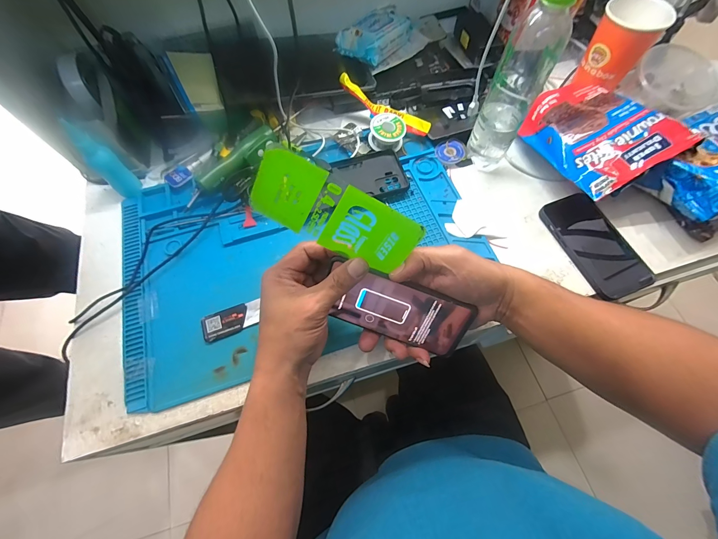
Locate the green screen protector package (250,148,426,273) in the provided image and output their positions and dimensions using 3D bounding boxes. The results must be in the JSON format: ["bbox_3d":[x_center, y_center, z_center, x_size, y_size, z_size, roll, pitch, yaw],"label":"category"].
[{"bbox_3d":[-0.020,-0.048,0.281,0.150,0.067,0.005,28,34,-12],"label":"green screen protector package"}]

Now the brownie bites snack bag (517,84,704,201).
[{"bbox_3d":[0.327,-0.192,0.439,0.134,0.042,0.186,-36,60,12],"label":"brownie bites snack bag"}]

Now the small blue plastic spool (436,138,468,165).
[{"bbox_3d":[0.142,-0.183,0.480,0.044,0.009,0.041,-1,66,1],"label":"small blue plastic spool"}]

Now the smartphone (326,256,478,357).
[{"bbox_3d":[0.038,0.042,0.326,0.152,0.070,0.005,20,28,0],"label":"smartphone"}]

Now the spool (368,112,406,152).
[{"bbox_3d":[0.043,-0.209,0.468,0.052,0.028,0.046,11,67,8],"label":"spool"}]

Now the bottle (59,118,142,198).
[{"bbox_3d":[-0.343,-0.142,0.417,0.030,0.109,0.035,-40,70,-14],"label":"bottle"}]

